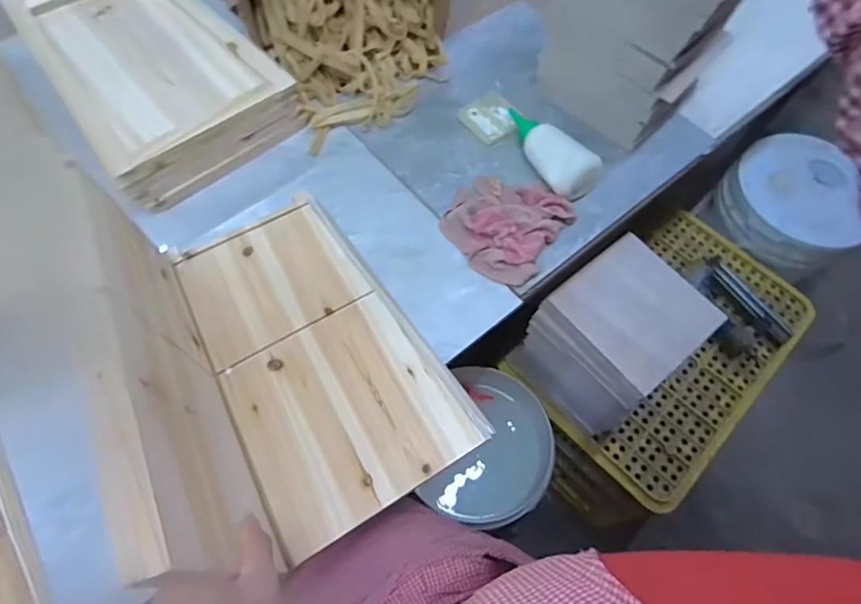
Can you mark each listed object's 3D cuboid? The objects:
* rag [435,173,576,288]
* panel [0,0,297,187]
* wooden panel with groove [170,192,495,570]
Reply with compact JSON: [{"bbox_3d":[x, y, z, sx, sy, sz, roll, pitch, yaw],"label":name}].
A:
[{"bbox_3d":[0.089,-0.101,0.633,0.133,0.028,0.140,33,68,12],"label":"rag"},{"bbox_3d":[-0.387,-0.330,0.673,0.248,0.030,0.369,-40,73,-18],"label":"panel"},{"bbox_3d":[-0.122,0.046,0.551,0.212,0.024,0.355,-29,70,-14],"label":"wooden panel with groove"}]

